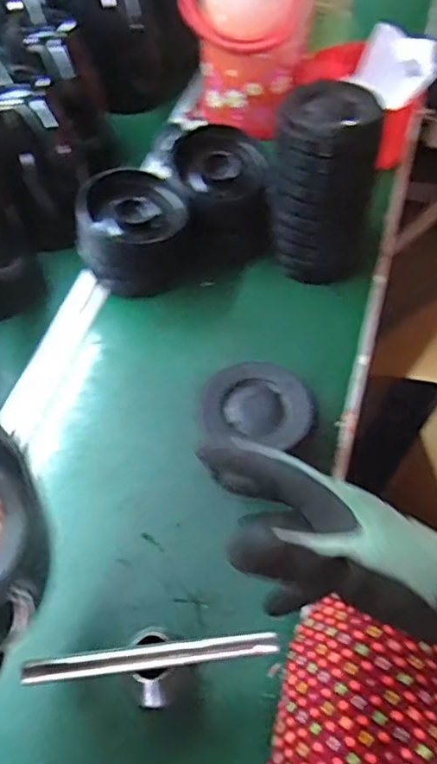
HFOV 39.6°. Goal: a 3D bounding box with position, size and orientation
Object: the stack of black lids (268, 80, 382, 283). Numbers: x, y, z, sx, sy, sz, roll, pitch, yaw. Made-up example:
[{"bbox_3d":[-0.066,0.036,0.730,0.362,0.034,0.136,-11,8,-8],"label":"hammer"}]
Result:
[{"bbox_3d":[0.124,-0.230,0.726,0.123,0.197,0.113,8,57,6],"label":"stack of black lids"}]

